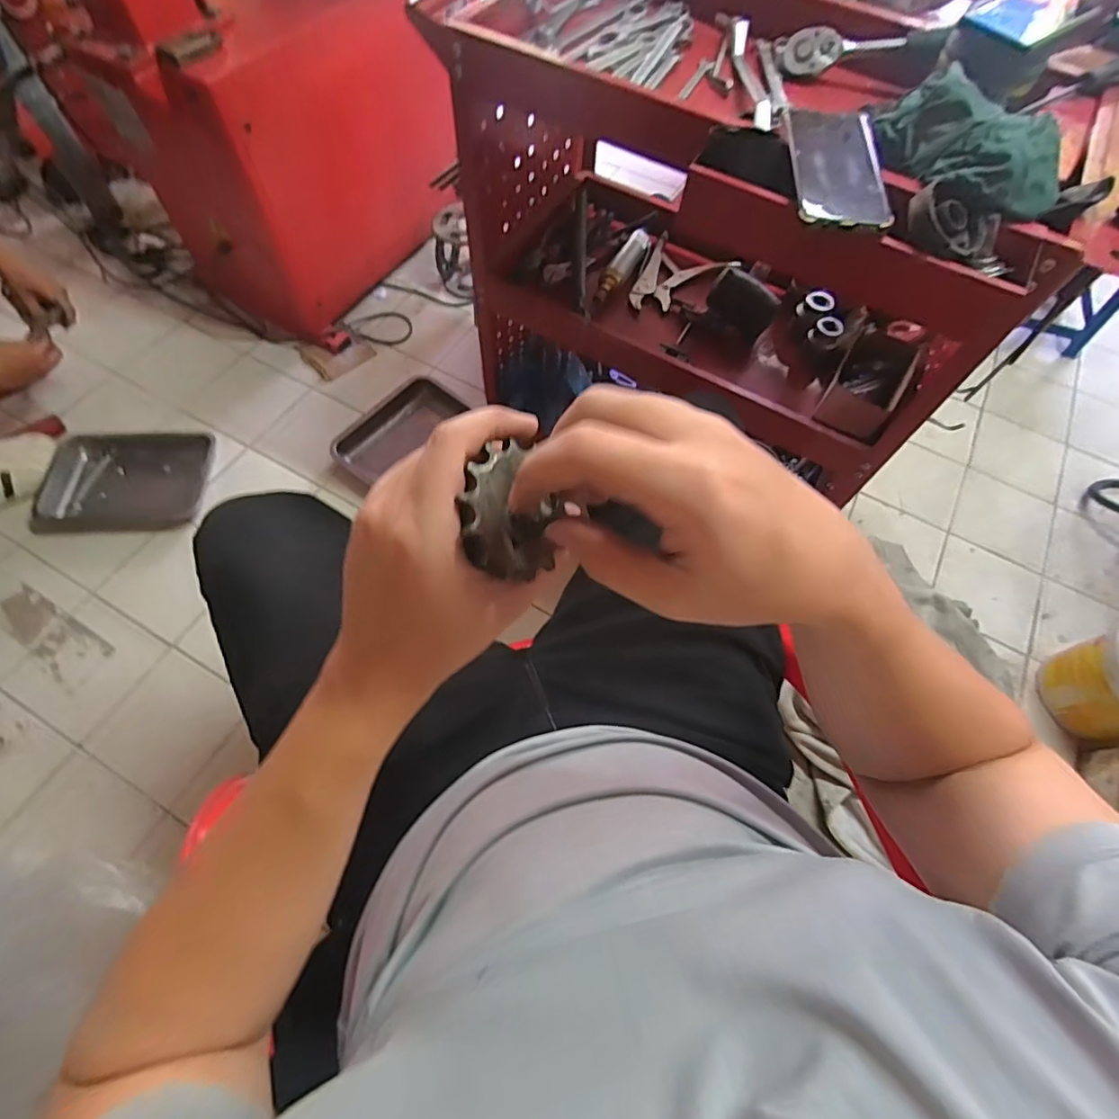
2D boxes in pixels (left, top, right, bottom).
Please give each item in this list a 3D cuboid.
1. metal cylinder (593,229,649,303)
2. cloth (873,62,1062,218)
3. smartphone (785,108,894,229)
[{"bbox_3d":[0.107,-0.493,0.910,0.037,0.032,0.167,29,65,10],"label":"metal cylinder"},{"bbox_3d":[0.351,-0.369,0.474,0.085,0.046,0.177,-22,67,-14],"label":"cloth"},{"bbox_3d":[0.246,-0.351,0.476,0.082,0.010,0.158,6,63,-1],"label":"smartphone"}]

